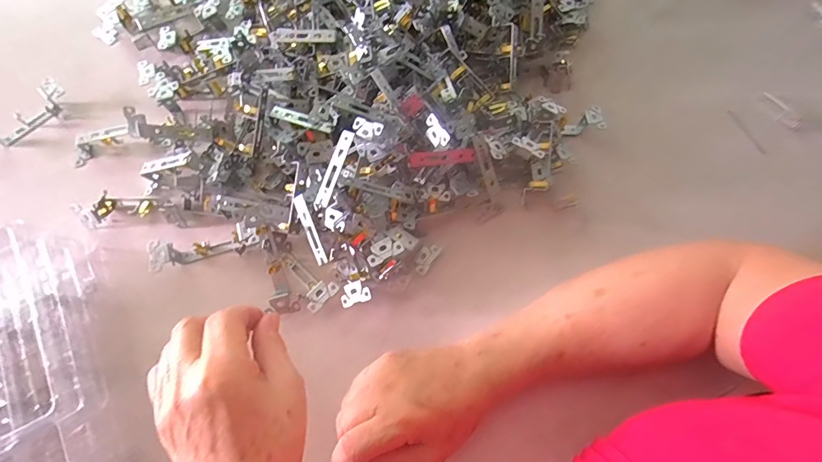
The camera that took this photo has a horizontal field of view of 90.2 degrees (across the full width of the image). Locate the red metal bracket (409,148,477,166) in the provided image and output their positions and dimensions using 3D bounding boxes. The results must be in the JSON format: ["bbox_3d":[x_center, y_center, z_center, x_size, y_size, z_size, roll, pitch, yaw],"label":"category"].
[{"bbox_3d":[0.030,-0.070,0.388,0.063,0.007,0.011,-5,71,-1],"label":"red metal bracket"}]

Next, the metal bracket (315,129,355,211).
[{"bbox_3d":[-0.067,-0.054,0.358,0.012,0.005,0.071,25,98,10],"label":"metal bracket"}]

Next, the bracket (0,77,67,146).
[{"bbox_3d":[-0.436,-0.127,0.458,0.106,0.028,0.031,-38,75,-12],"label":"bracket"}]

